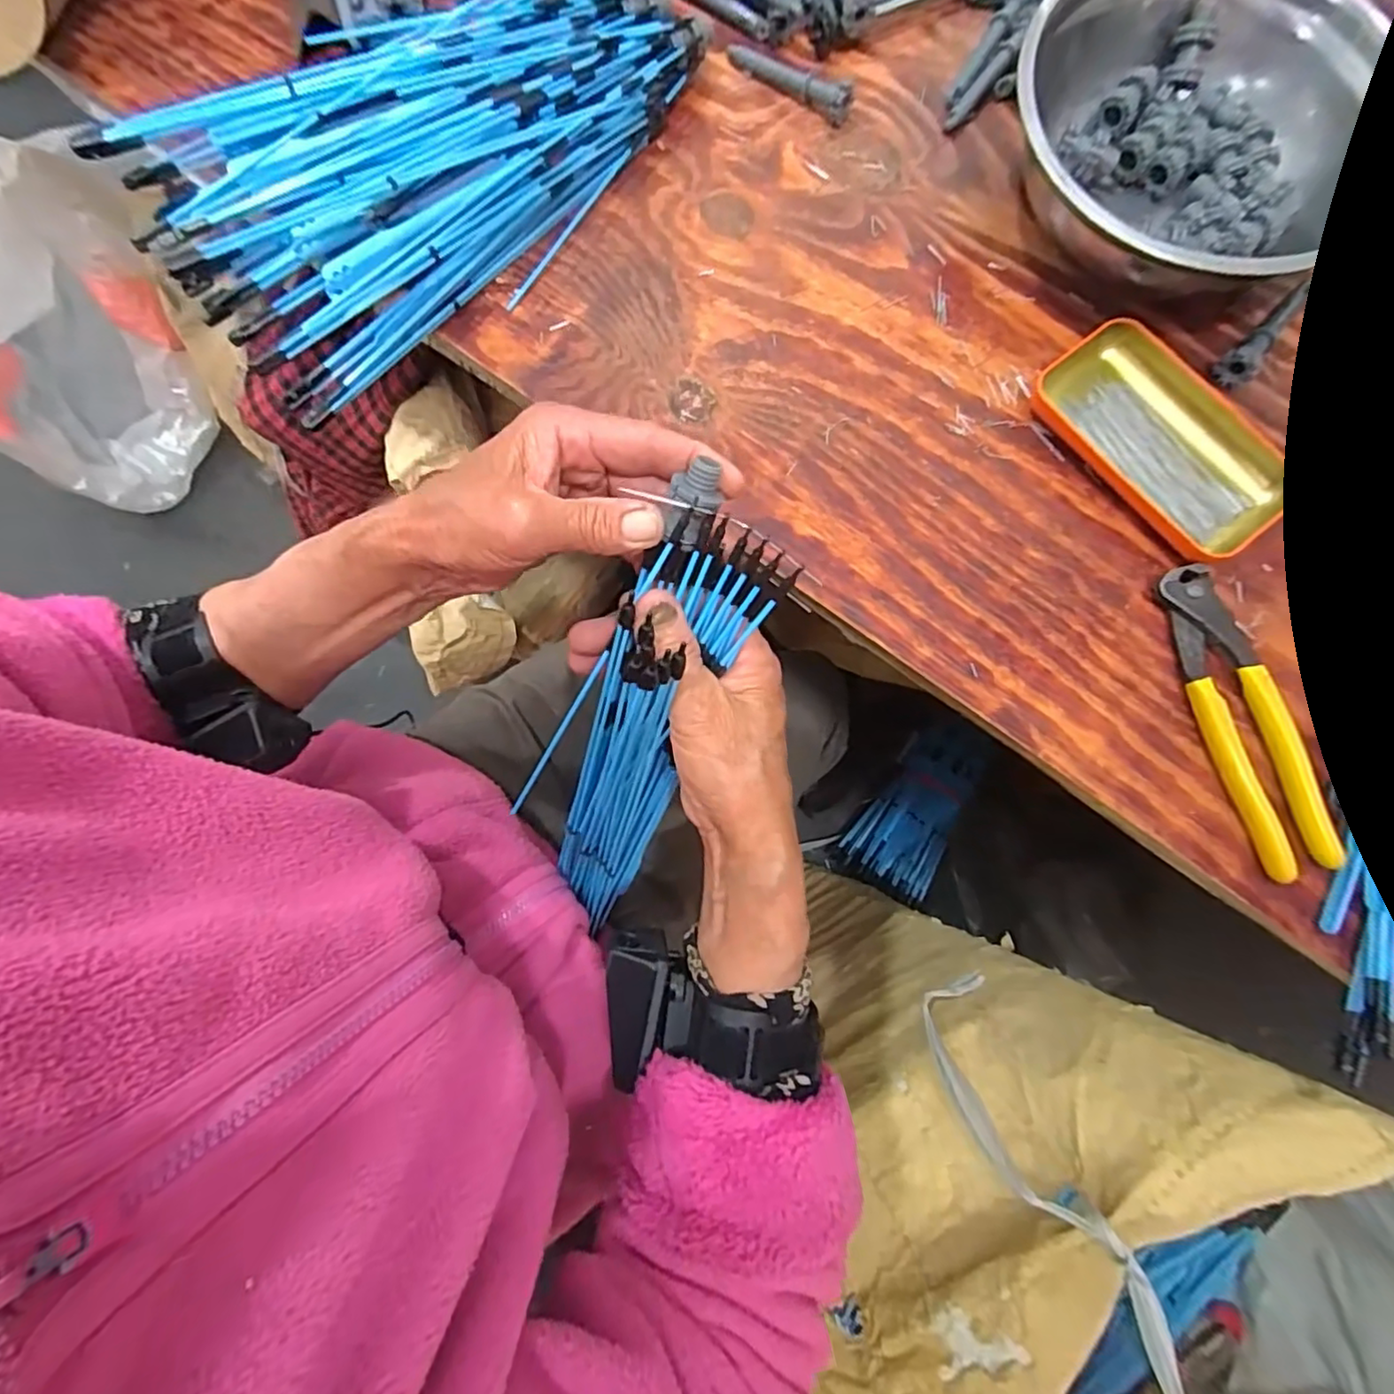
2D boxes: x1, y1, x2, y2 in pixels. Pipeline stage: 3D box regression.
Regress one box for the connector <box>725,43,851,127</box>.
[{"bbox_3d":[0.062,-0.414,0.418,0.091,0.014,0.019,36,81,7],"label":"connector"}]

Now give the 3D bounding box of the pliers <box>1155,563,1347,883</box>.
[{"bbox_3d":[0.287,0.009,0.329,0.043,0.014,0.163,-15,79,-3],"label":"pliers"}]

